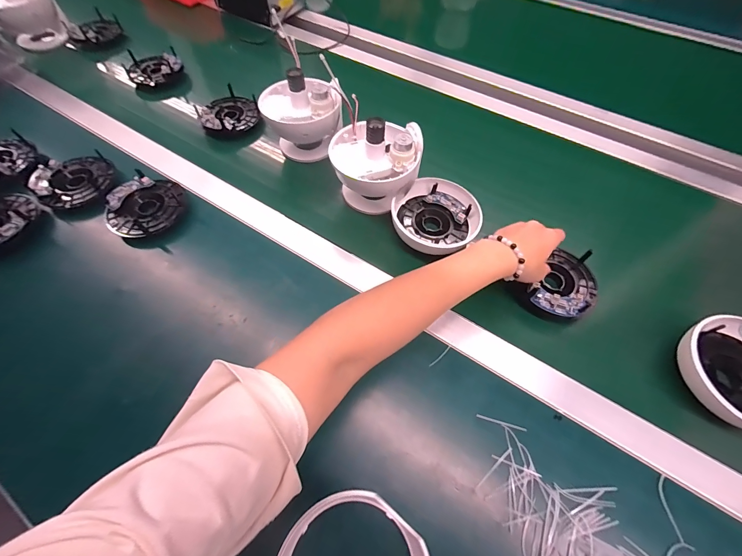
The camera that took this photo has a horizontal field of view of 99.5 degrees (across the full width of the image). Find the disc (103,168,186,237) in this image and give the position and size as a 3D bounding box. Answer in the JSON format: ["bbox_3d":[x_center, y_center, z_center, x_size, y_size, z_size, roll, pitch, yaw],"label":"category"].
[{"bbox_3d":[-0.309,-0.100,0.430,0.088,0.020,0.098,40,68,19],"label":"disc"}]

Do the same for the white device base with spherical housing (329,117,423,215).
[{"bbox_3d":[0.005,-0.155,0.434,0.120,0.109,0.106,8,62,3],"label":"white device base with spherical housing"}]

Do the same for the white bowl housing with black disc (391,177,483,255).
[{"bbox_3d":[0.087,-0.083,0.422,0.115,0.028,0.103,18,63,8],"label":"white bowl housing with black disc"}]

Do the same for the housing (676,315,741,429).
[{"bbox_3d":[0.376,0.100,0.324,0.126,0.035,0.112,2,61,0],"label":"housing"}]

